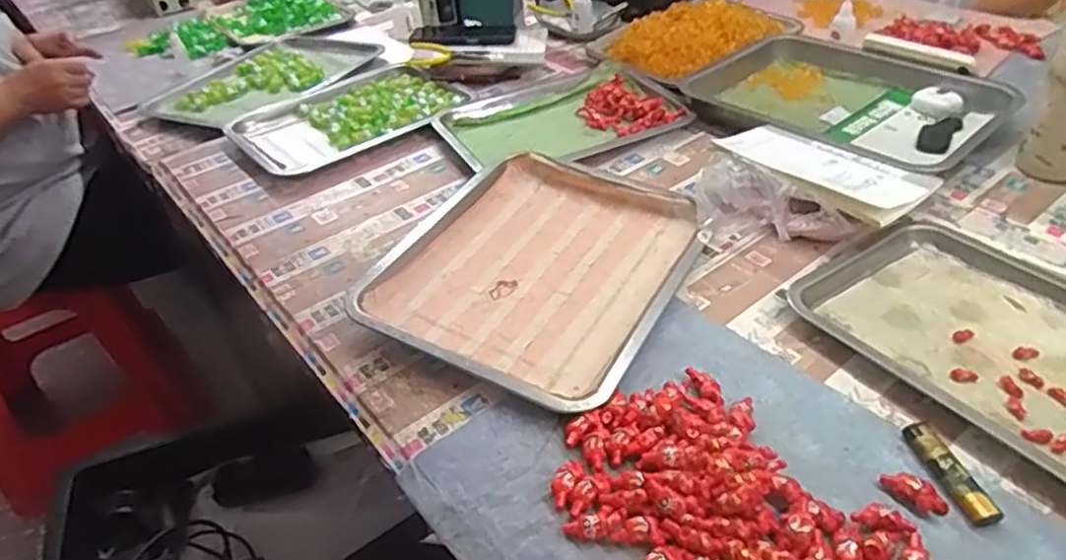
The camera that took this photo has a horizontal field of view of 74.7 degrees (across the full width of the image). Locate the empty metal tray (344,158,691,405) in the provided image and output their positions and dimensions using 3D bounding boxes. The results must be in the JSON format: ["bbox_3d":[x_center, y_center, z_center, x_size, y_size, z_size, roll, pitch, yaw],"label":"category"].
[{"bbox_3d":[0.008,-0.018,0.686,0.263,0.032,0.308,17,43,25],"label":"empty metal tray"}]

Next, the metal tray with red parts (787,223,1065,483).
[{"bbox_3d":[0.405,0.047,0.574,0.225,0.022,0.311,-26,44,-25],"label":"metal tray with red parts"}]

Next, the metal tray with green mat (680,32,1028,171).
[{"bbox_3d":[0.412,-0.241,0.909,0.242,0.046,0.353,-31,46,-30],"label":"metal tray with green mat"}]

